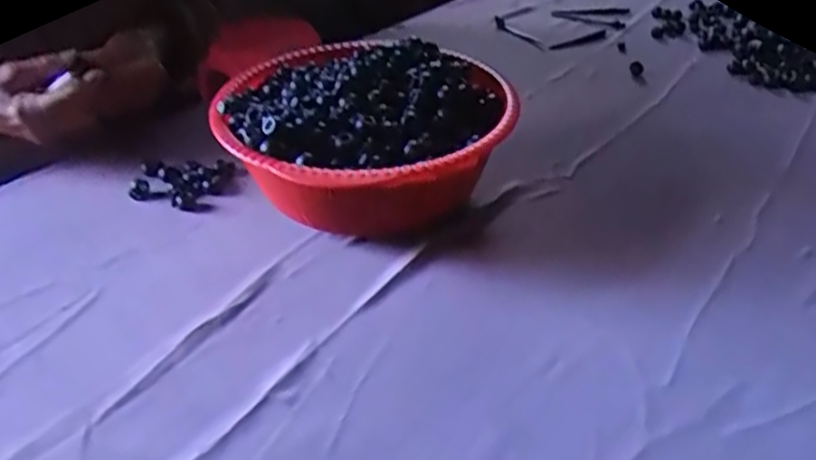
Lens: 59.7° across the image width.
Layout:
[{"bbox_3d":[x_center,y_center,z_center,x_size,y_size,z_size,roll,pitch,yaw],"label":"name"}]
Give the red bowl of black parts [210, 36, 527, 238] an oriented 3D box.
[{"bbox_3d":[-0.037,-0.071,0.591,0.236,0.107,0.236,-1,35,1],"label":"red bowl of black parts"}]

